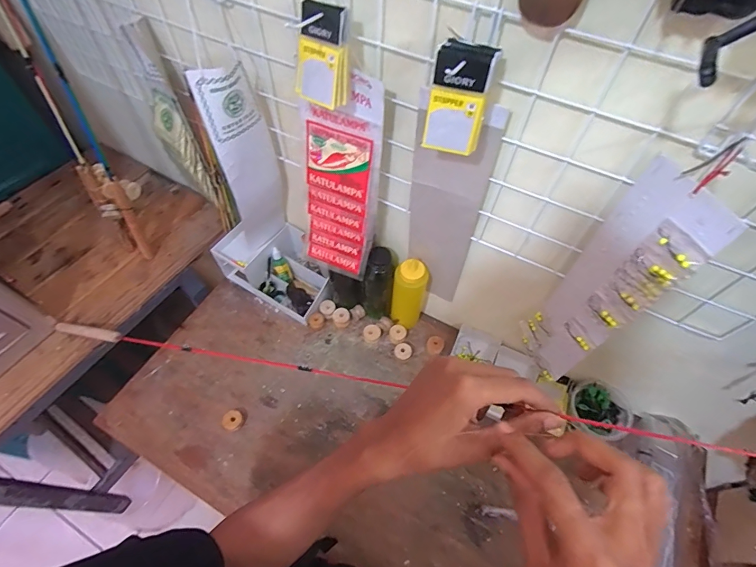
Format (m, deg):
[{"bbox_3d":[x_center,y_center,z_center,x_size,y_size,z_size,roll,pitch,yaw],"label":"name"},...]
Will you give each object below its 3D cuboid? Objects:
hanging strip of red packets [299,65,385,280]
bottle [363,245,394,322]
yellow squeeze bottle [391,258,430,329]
[{"bbox_3d":[-0.057,-0.139,0.593,0.111,0.341,0.015,19,49,9],"label":"hanging strip of red packets"},{"bbox_3d":[-0.002,0.002,0.765,0.061,0.179,0.067,2,57,0],"label":"bottle"},{"bbox_3d":[0.057,0.022,0.755,0.064,0.176,0.052,15,58,8],"label":"yellow squeeze bottle"}]

